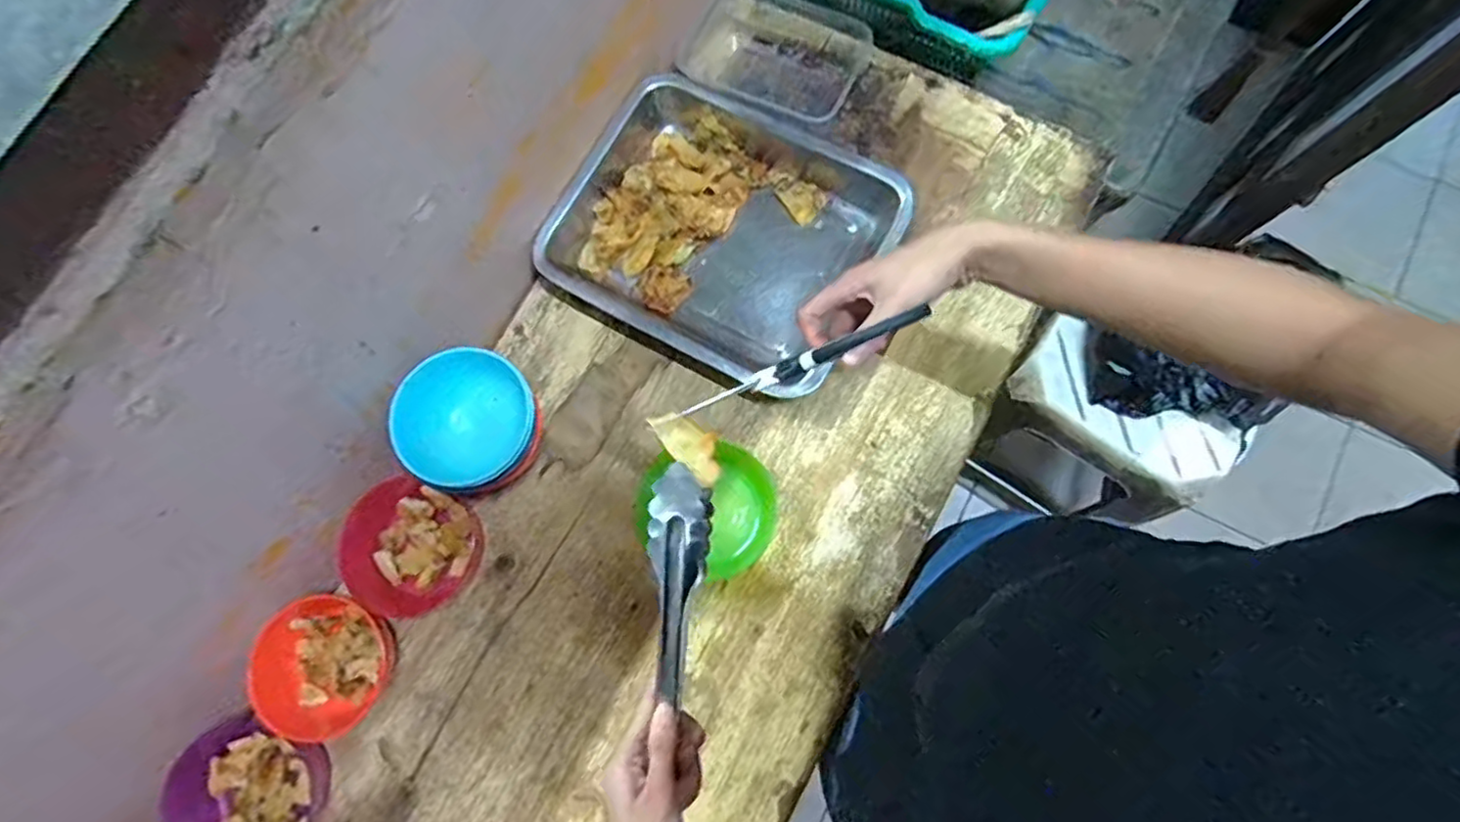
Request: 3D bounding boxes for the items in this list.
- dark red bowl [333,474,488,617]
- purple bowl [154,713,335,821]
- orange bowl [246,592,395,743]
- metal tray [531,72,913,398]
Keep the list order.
[{"bbox_3d":[-0.276,0.119,0.571,0.099,0.055,0.105,-1,77,3],"label":"dark red bowl"},{"bbox_3d":[-0.392,0.318,0.535,0.109,0.043,0.109,-1,77,3],"label":"purple bowl"},{"bbox_3d":[-0.342,0.214,0.556,0.097,0.043,0.111,5,77,5],"label":"orange bowl"},{"bbox_3d":[-0.011,-0.170,0.626,0.292,0.052,0.239,28,80,9],"label":"metal tray"}]

